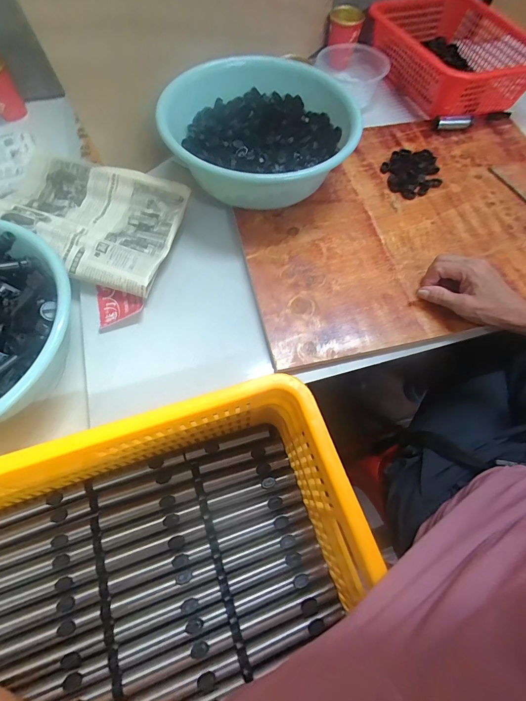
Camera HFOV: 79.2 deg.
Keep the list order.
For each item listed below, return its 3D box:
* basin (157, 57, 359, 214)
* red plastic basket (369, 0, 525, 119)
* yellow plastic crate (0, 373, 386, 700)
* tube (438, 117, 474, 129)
[{"bbox_3d":[-0.007,-0.338,0.520,0.282,0.110,0.285,1,67,-2],"label":"basin"},{"bbox_3d":[0.401,-0.647,0.685,0.295,0.092,0.343,-23,70,-11],"label":"red plastic basket"},{"bbox_3d":[-0.187,0.328,0.331,0.570,0.217,0.402,-17,69,-9],"label":"yellow plastic crate"},{"bbox_3d":[0.392,-0.462,0.640,0.079,0.018,0.017,-12,68,-7],"label":"tube"}]

